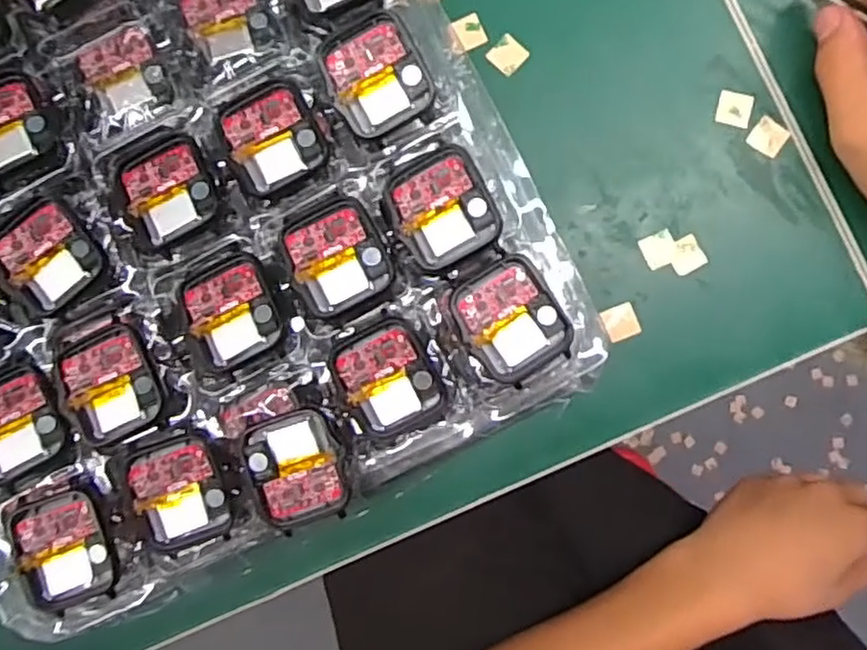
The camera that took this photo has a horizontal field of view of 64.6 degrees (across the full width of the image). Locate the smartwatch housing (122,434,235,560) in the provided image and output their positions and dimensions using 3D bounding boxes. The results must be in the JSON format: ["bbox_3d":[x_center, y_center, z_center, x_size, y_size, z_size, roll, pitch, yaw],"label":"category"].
[{"bbox_3d":[-0.100,0.067,0.272,0.034,0.013,0.043,-20,86,1],"label":"smartwatch housing"}]

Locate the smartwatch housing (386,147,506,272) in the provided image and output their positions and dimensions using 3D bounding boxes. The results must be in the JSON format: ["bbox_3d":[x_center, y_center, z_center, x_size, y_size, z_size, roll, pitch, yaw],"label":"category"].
[{"bbox_3d":[0.003,-0.047,0.266,0.037,0.008,0.044,-28,86,1],"label":"smartwatch housing"}]

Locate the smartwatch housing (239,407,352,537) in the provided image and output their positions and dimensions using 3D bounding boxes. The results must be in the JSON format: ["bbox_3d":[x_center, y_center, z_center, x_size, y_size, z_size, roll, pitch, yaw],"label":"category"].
[{"bbox_3d":[-0.053,0.057,0.271,0.037,0.012,0.044,-14,87,2],"label":"smartwatch housing"}]

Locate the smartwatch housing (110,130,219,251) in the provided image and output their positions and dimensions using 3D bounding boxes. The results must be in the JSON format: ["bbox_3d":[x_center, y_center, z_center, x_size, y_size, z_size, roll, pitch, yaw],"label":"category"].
[{"bbox_3d":[-0.108,-0.054,0.274,0.037,0.006,0.043,-25,86,1],"label":"smartwatch housing"}]

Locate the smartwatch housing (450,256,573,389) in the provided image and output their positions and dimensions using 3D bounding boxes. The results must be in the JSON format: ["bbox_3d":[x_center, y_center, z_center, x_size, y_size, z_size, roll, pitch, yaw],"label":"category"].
[{"bbox_3d":[0.030,-0.002,0.264,0.037,0.006,0.045,-30,86,1],"label":"smartwatch housing"}]

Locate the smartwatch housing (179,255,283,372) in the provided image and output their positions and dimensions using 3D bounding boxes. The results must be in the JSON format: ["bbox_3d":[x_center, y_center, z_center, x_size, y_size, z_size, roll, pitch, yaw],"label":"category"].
[{"bbox_3d":[-0.080,-0.006,0.272,0.036,0.007,0.042,-22,86,1],"label":"smartwatch housing"}]

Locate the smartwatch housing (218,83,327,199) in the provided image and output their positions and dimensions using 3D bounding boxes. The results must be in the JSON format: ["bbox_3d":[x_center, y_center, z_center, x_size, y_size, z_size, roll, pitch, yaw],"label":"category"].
[{"bbox_3d":[-0.065,-0.075,0.275,0.036,0.006,0.041,-24,86,1],"label":"smartwatch housing"}]

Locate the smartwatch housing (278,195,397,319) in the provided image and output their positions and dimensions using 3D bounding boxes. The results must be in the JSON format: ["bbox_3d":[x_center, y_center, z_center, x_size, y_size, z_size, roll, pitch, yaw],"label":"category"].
[{"bbox_3d":[-0.038,-0.028,0.267,0.037,0.006,0.043,-23,86,1],"label":"smartwatch housing"}]

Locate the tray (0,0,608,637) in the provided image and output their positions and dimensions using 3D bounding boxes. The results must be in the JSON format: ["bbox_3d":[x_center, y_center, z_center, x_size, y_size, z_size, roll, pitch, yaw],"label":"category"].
[{"bbox_3d":[-0.104,-0.048,0.278,0.257,0.025,0.278,-26,86,2],"label":"tray"}]

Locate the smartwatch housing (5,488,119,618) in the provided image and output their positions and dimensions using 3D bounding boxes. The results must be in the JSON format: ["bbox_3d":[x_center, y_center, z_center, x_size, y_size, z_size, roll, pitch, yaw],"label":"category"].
[{"bbox_3d":[-0.146,0.089,0.270,0.034,0.007,0.044,-22,92,-5],"label":"smartwatch housing"}]

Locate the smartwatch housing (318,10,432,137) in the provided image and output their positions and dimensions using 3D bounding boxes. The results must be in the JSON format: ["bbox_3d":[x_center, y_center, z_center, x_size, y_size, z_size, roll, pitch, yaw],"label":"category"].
[{"bbox_3d":[-0.023,-0.100,0.270,0.037,0.010,0.043,-28,86,1],"label":"smartwatch housing"}]

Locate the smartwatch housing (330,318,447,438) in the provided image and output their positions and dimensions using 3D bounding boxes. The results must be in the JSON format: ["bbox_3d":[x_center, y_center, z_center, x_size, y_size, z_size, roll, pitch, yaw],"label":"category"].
[{"bbox_3d":[-0.018,0.021,0.270,0.036,0.013,0.042,-27,86,1],"label":"smartwatch housing"}]

